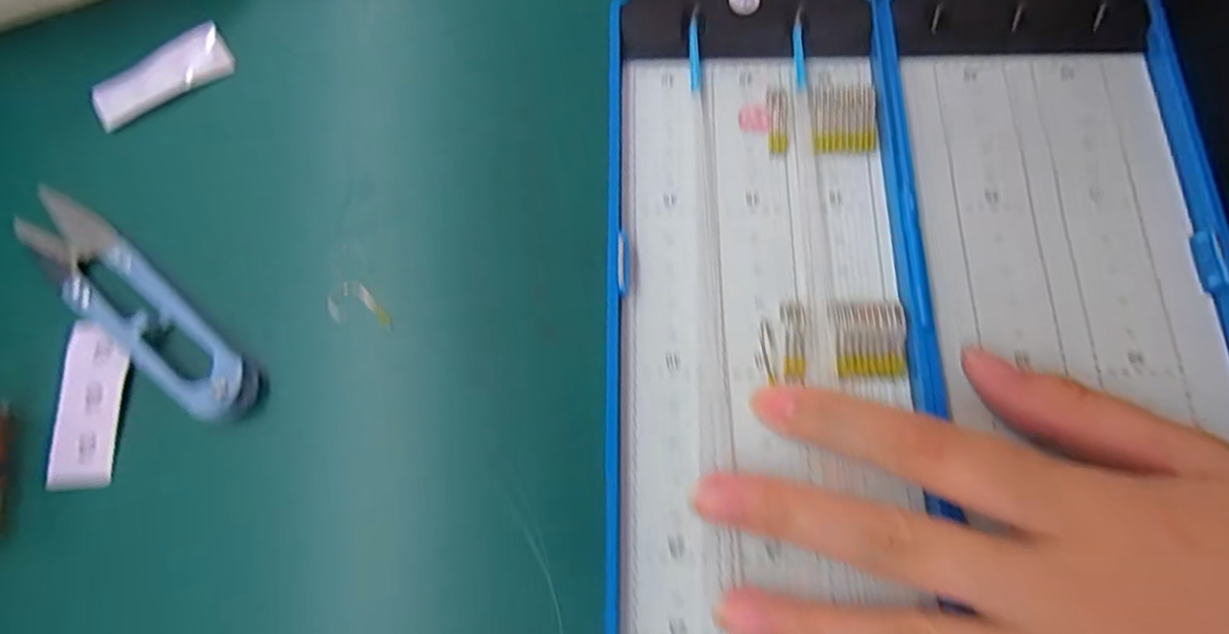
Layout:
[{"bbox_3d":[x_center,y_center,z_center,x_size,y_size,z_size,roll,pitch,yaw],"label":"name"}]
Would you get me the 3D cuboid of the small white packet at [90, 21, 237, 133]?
[{"bbox_3d":[-0.158,-0.084,0.229,0.047,0.004,0.021,-36,80,-13],"label":"small white packet"}]

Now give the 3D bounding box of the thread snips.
[{"bbox_3d":[-0.147,-0.005,0.197,0.105,0.010,0.024,38,76,12],"label":"thread snips"}]

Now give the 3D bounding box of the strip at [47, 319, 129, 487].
[{"bbox_3d":[-0.154,0.025,0.194,0.017,0.004,0.048,-1,78,-14],"label":"strip"}]

